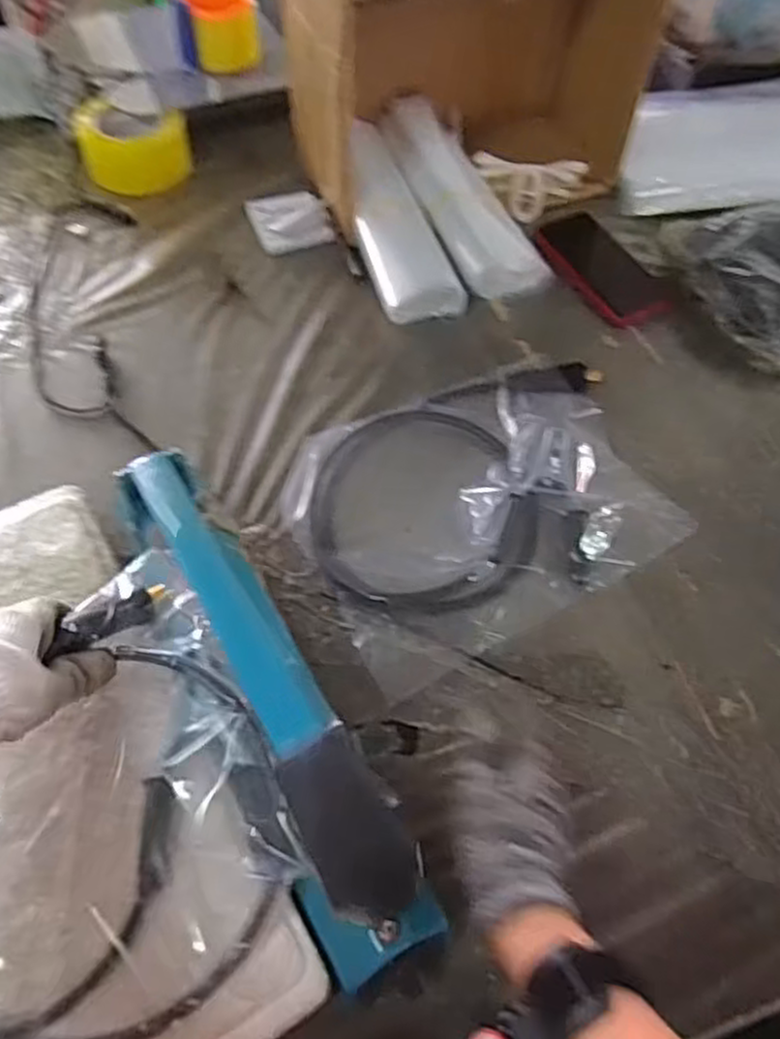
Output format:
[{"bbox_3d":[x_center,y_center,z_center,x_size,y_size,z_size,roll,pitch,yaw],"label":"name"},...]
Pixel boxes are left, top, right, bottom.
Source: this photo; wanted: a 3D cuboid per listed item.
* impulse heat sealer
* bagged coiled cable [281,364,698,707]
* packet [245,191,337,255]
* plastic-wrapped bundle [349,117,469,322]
[{"bbox_3d":[-0.089,0.084,0.457,0.063,0.134,0.357,-25,63,-17],"label":"impulse heat sealer"},{"bbox_3d":[0.076,-0.022,0.665,0.306,0.027,0.243,-25,61,-17],"label":"bagged coiled cable"},{"bbox_3d":[-0.115,-0.344,0.857,0.080,0.025,0.095,-16,58,-12],"label":"packet"},{"bbox_3d":[0.001,-0.335,0.826,0.090,0.030,0.263,-14,72,-11],"label":"plastic-wrapped bundle"}]

